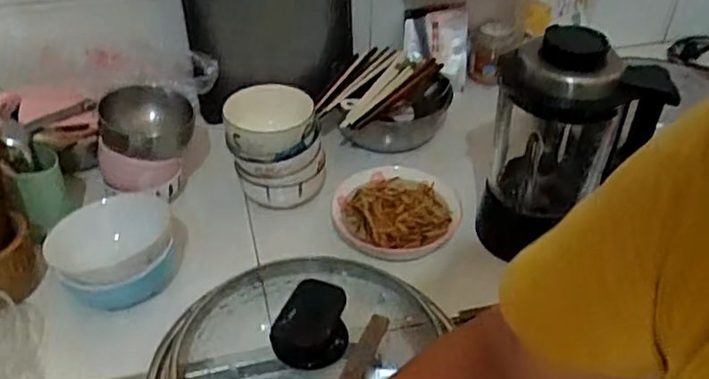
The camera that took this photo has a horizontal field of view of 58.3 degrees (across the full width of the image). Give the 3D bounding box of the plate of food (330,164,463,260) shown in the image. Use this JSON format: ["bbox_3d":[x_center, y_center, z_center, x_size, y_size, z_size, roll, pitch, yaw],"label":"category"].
[{"bbox_3d":[0.057,0.033,0.871,0.169,0.041,0.149,-7,40,-11],"label":"plate of food"}]

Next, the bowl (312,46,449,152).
[{"bbox_3d":[0.064,-0.145,1.069,0.185,0.087,0.234,12,41,12],"label":"bowl"}]

